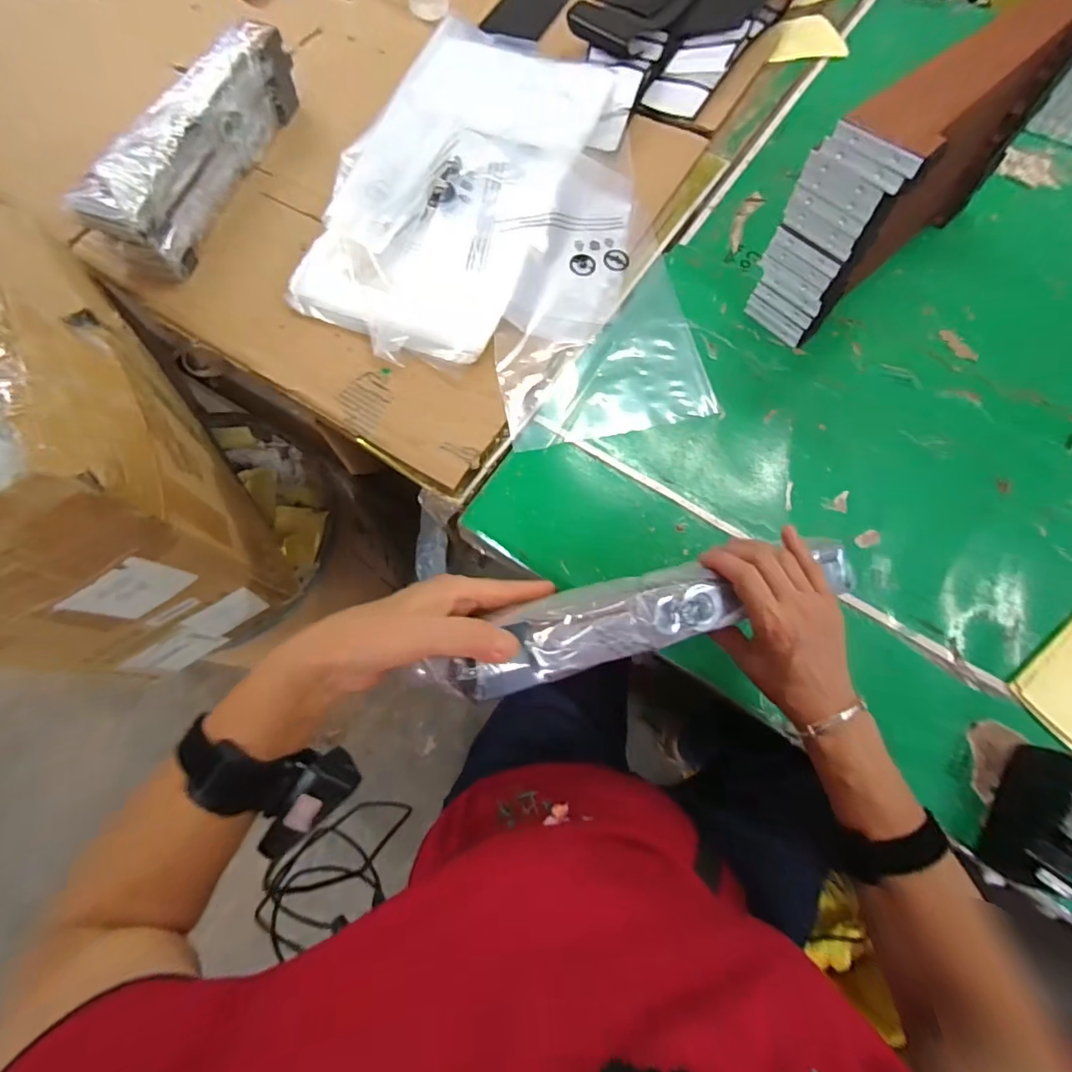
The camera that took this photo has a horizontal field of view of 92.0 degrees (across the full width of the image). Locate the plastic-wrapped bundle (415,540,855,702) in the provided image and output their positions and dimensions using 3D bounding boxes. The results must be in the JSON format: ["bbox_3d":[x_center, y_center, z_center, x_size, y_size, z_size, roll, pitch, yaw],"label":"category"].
[{"bbox_3d":[0.103,0.051,0.397,0.373,0.029,0.058,-11,73,-22],"label":"plastic-wrapped bundle"}]

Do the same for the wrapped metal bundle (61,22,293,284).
[{"bbox_3d":[-0.433,-0.501,0.665,0.072,0.097,0.353,20,74,6],"label":"wrapped metal bundle"}]

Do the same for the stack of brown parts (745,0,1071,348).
[{"bbox_3d":[0.407,-0.395,0.565,0.321,0.224,0.097,-39,77,-11],"label":"stack of brown parts"}]

